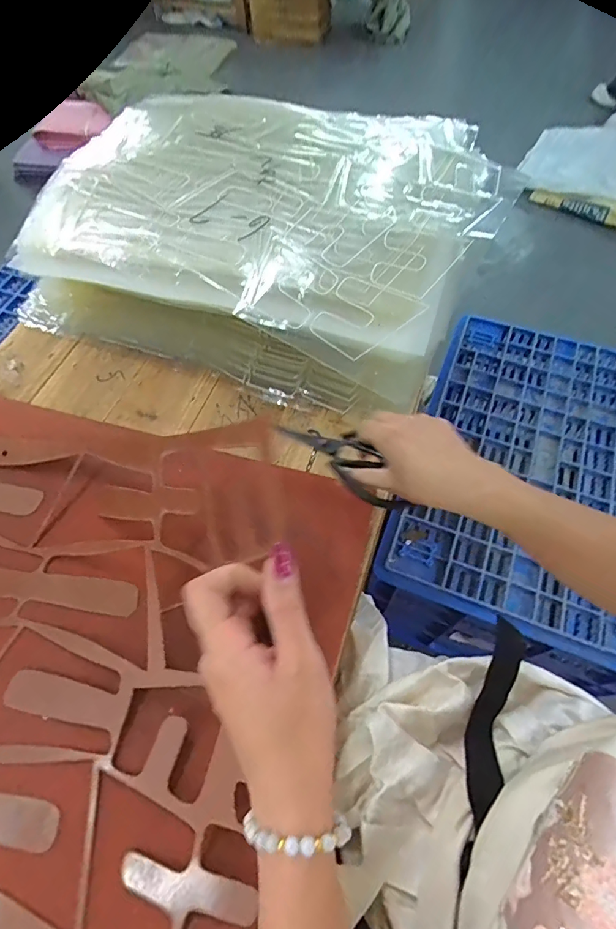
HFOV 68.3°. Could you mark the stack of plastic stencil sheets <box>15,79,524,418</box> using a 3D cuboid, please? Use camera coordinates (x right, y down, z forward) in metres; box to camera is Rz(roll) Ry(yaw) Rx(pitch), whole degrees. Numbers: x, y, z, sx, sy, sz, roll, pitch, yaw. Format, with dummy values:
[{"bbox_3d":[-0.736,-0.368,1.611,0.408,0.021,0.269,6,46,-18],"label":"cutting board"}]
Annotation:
[{"bbox_3d":[-0.055,-0.322,0.643,0.568,0.147,0.436,23,62,14],"label":"stack of plastic stencil sheets"}]

